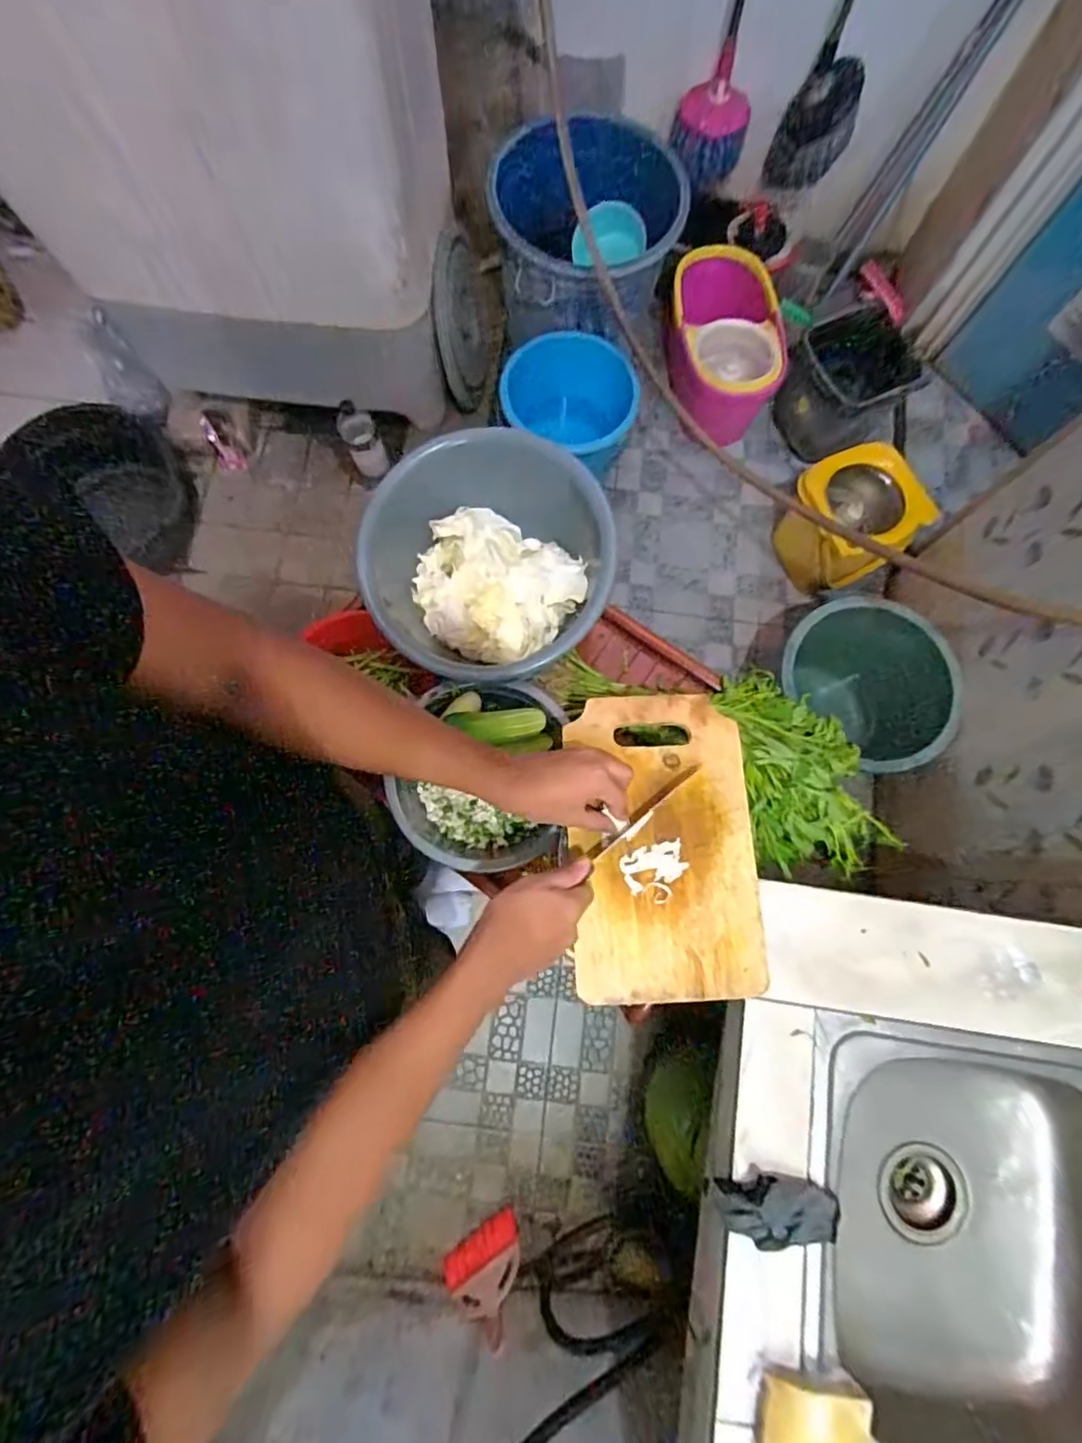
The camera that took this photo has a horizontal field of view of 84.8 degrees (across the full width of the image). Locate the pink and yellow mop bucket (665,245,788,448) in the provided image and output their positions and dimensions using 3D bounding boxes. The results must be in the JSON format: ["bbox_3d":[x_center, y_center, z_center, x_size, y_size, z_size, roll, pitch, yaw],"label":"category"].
[{"bbox_3d":[0.451,-0.944,1.499,0.278,0.221,0.401,9,78,2],"label":"pink and yellow mop bucket"}]

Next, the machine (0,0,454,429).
[{"bbox_3d":[-0.574,-1.033,1.027,0.852,0.889,0.407,10,78,2],"label":"machine"}]

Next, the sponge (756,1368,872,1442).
[{"bbox_3d":[0.259,0.681,0.566,0.113,0.041,0.087,4,78,1],"label":"sponge"}]

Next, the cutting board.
[{"bbox_3d":[0.120,0.117,0.582,0.176,0.016,0.290,-2,78,0],"label":"cutting board"}]

